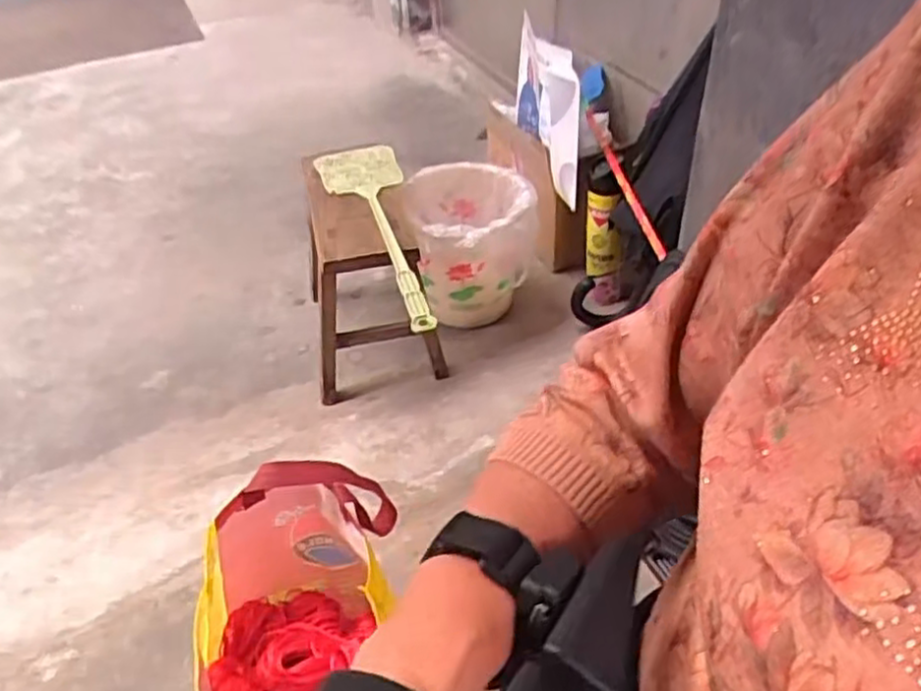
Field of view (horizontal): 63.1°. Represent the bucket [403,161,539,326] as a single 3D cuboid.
[{"bbox_3d":[0.016,-0.173,1.293,0.199,0.259,0.215,-2,42,2],"label":"bucket"}]

